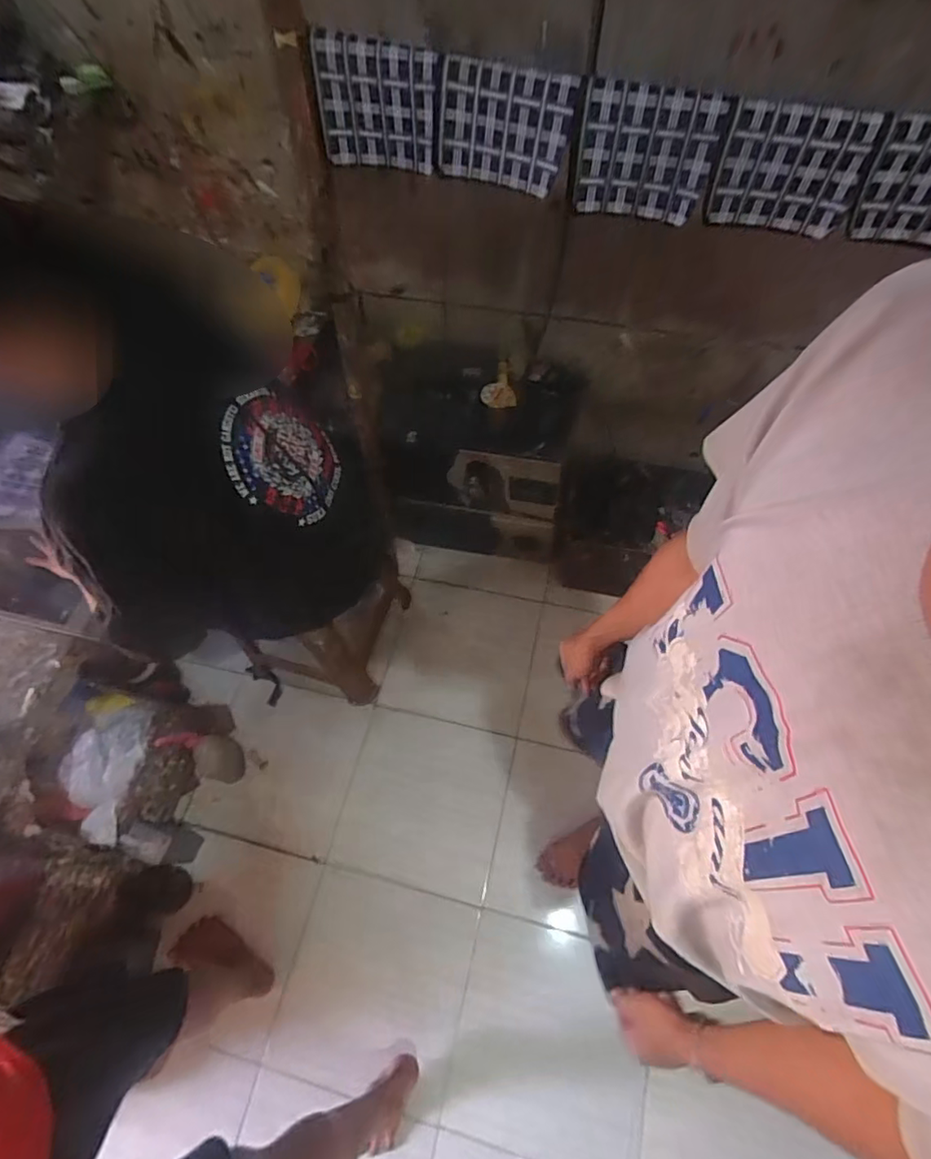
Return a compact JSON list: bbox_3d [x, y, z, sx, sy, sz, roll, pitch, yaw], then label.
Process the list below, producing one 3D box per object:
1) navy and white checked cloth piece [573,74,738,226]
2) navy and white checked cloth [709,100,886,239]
[{"bbox_3d":[0.239,-0.564,0.736,0.176,0.149,0.015,14,59,5],"label":"navy and white checked cloth piece"},{"bbox_3d":[0.419,-0.530,0.715,0.176,0.131,0.022,11,66,11],"label":"navy and white checked cloth"}]

